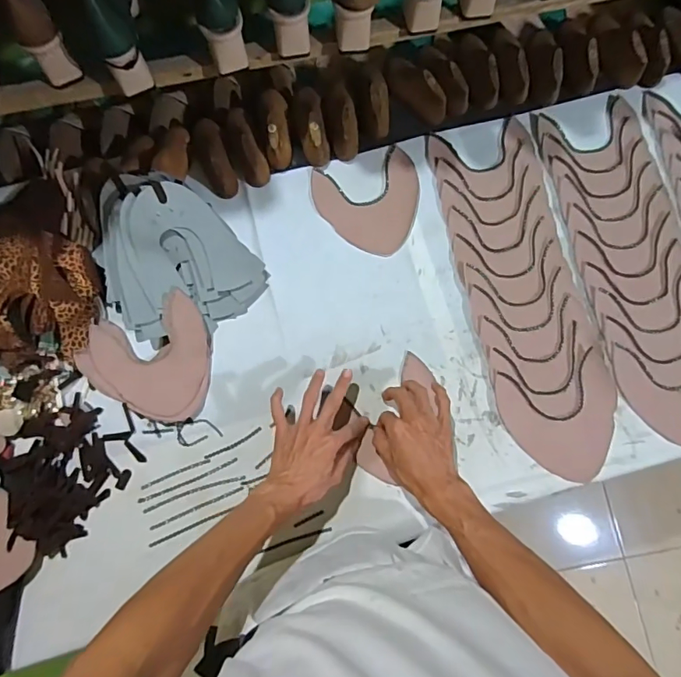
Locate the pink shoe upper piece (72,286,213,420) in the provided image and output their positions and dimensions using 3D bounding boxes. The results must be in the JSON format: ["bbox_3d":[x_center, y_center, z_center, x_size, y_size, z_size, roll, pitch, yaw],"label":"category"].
[{"bbox_3d":[-0.273,0.039,0.667,0.178,0.034,0.167,-21,78,-3],"label":"pink shoe upper piece"}]

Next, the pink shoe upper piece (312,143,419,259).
[{"bbox_3d":[0.052,-0.209,0.729,0.162,0.005,0.159,-21,78,-3],"label":"pink shoe upper piece"}]

